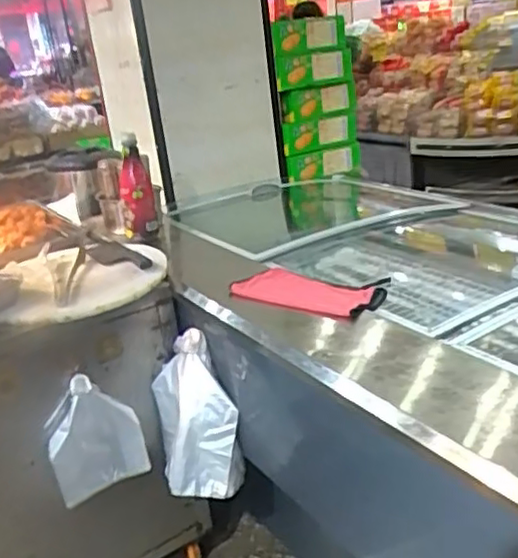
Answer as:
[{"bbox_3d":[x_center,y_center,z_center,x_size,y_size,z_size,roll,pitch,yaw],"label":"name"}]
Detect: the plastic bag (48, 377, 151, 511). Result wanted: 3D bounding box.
[{"bbox_3d":[-0.348,0.340,1.428,0.196,0.235,0.059,-15,22,-18],"label":"plastic bag"}]

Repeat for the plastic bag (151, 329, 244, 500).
[{"bbox_3d":[-0.141,0.297,1.466,0.166,0.303,0.189,-11,21,-9],"label":"plastic bag"}]

